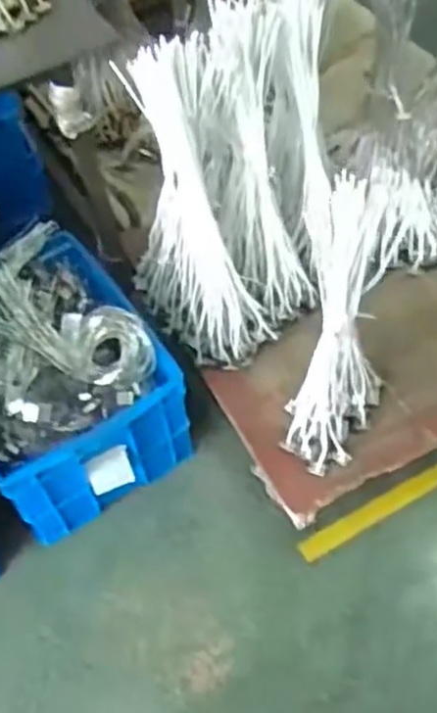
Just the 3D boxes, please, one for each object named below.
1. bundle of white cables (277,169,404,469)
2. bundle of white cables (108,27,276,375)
[{"bbox_3d":[0.210,-0.043,1.275,0.156,0.688,0.202,14,57,15],"label":"bundle of white cables"},{"bbox_3d":[-0.061,-0.285,1.429,0.195,0.688,0.316,-25,56,-13],"label":"bundle of white cables"}]

